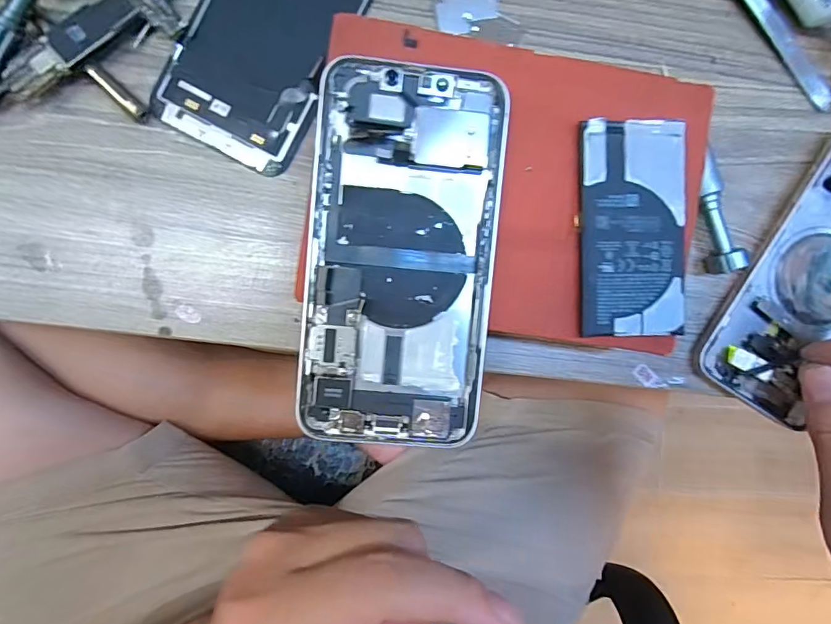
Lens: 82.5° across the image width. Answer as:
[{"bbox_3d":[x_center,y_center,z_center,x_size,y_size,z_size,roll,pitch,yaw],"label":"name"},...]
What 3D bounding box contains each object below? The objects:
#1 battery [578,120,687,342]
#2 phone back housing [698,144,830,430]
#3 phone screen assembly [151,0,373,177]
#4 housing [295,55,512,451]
[{"bbox_3d":[0.089,-0.034,0.192,0.043,0.004,0.086,-1,92,-4],"label":"battery"},{"bbox_3d":[0.204,-0.020,0.237,0.070,0.011,0.149,36,92,-5],"label":"phone back housing"},{"bbox_3d":[-0.062,-0.139,0.220,0.065,0.004,0.140,27,91,-5],"label":"phone screen assembly"},{"bbox_3d":[-0.006,-0.020,0.187,0.072,0.008,0.145,5,91,-5],"label":"housing"}]

